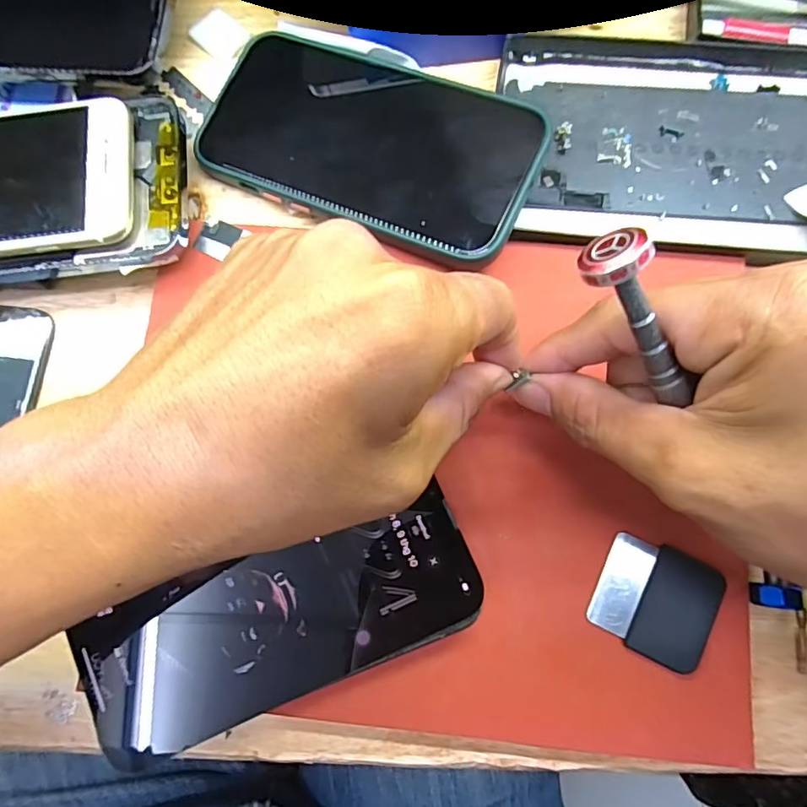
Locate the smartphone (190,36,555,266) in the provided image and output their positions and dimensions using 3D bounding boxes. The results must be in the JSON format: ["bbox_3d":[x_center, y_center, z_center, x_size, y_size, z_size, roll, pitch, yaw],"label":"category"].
[{"bbox_3d":[-0.016,-0.114,0.221,0.145,0.016,0.078,26,83,6],"label":"smartphone"}]

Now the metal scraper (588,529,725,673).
[{"bbox_3d":[0.094,0.073,0.192,0.041,0.004,0.040,26,83,6],"label":"metal scraper"}]

